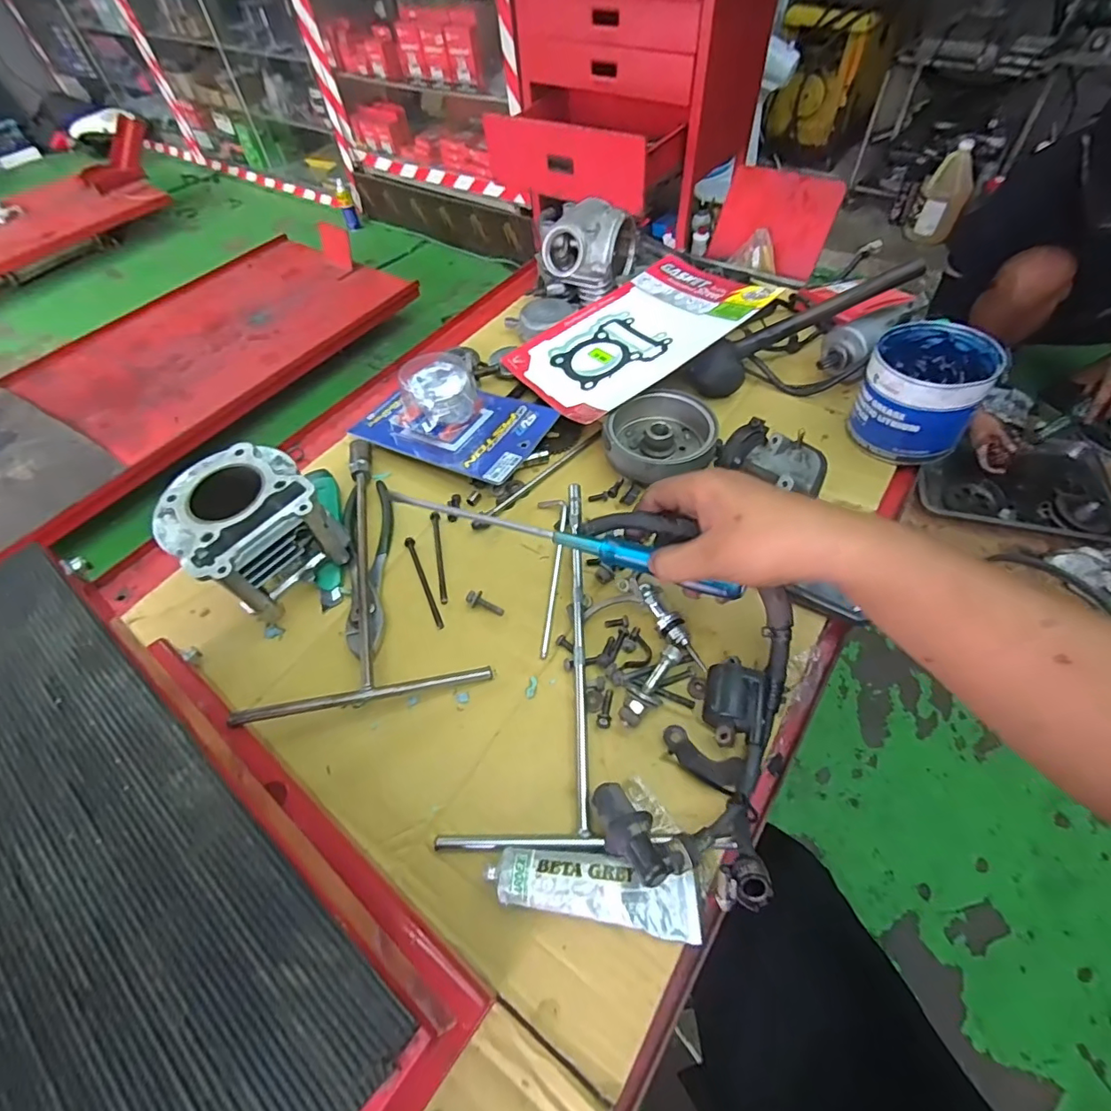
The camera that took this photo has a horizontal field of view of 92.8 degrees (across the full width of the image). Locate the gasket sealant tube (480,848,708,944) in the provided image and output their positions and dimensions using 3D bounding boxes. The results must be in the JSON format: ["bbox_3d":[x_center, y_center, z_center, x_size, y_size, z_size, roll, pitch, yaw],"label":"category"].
[{"bbox_3d":[0.023,0.204,0.324,0.125,0.025,0.039,6,55,8],"label":"gasket sealant tube"}]

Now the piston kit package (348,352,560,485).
[{"bbox_3d":[-0.111,-0.161,0.566,0.205,0.067,0.136,23,59,19],"label":"piston kit package"}]

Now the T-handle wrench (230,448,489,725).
[{"bbox_3d":[-0.183,-0.004,0.486,0.179,0.024,0.304,-7,53,-19],"label":"T-handle wrench"}]

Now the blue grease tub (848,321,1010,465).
[{"bbox_3d":[0.349,-0.156,0.512,0.094,0.090,0.098,-2,55,3],"label":"blue grease tub"}]

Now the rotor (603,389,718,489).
[{"bbox_3d":[0.105,-0.116,0.529,0.106,0.037,0.114,-2,55,3],"label":"rotor"}]

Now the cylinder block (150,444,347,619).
[{"bbox_3d":[-0.263,-0.026,0.459,0.128,0.072,0.117,33,63,24],"label":"cylinder block"}]

